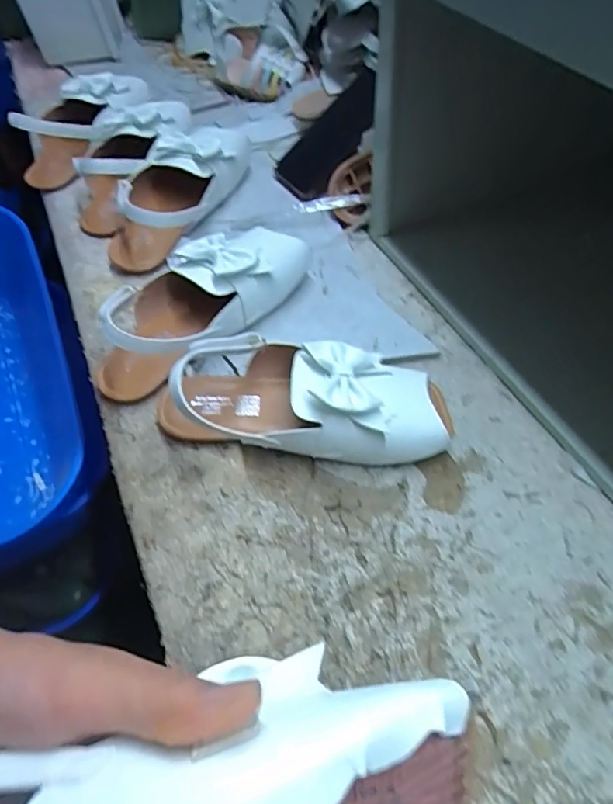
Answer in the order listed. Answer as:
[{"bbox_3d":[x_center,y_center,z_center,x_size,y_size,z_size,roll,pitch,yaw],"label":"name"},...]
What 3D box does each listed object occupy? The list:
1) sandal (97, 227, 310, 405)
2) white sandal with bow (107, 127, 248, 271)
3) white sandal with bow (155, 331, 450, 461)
[{"bbox_3d":[-0.090,-0.085,0.440,0.100,0.069,0.206,34,63,24],"label":"sandal"},{"bbox_3d":[-0.136,-0.228,0.544,0.092,0.070,0.204,16,56,14],"label":"white sandal with bow"},{"bbox_3d":[-0.005,-0.007,0.380,0.216,0.066,0.090,1,54,4],"label":"white sandal with bow"}]

